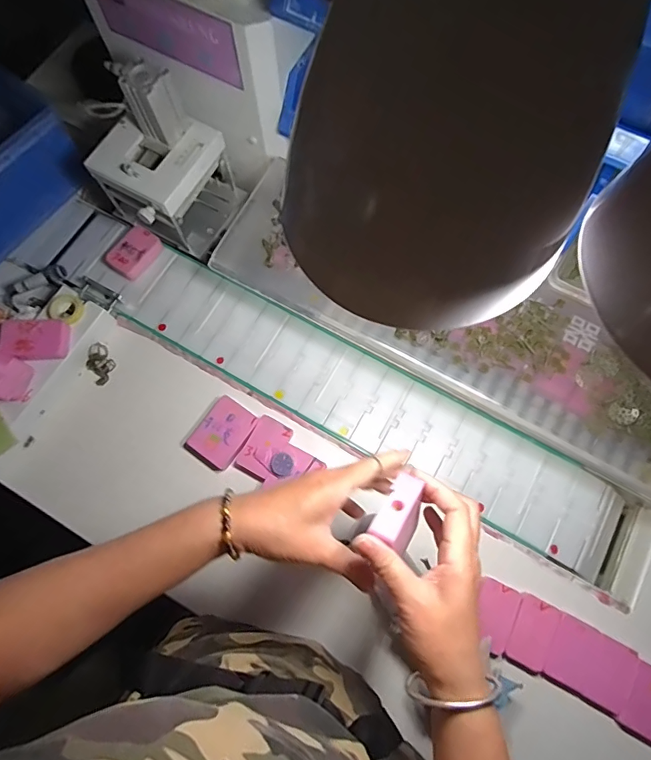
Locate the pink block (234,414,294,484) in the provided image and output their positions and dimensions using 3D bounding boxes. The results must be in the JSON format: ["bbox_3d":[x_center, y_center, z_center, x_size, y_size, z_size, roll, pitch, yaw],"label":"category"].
[{"bbox_3d":[-0.077,0.085,0.568,0.046,0.015,0.073,29,76,9],"label":"pink block"}]

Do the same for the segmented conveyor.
[{"bbox_3d":[-0.008,-0.006,0.605,0.842,0.037,0.124,29,76,9],"label":"segmented conveyor"}]

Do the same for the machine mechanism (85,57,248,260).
[{"bbox_3d":[-0.216,-0.279,0.590,0.129,0.182,0.133,42,78,12],"label":"machine mechanism"}]

